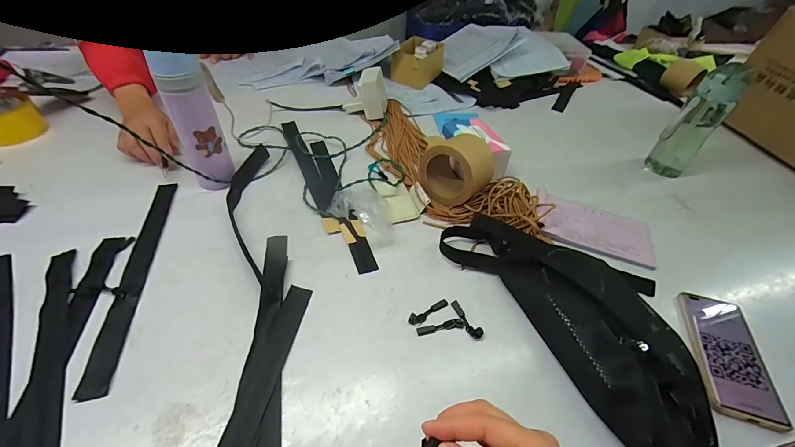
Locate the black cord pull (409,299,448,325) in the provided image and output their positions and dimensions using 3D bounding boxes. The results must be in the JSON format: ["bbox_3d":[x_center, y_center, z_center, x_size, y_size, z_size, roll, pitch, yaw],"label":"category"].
[{"bbox_3d":[0.042,0.117,0.453,0.061,0.006,0.013,-19,51,-22],"label":"black cord pull"}]

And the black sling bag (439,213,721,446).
[{"bbox_3d":[0.225,0.099,0.438,0.156,0.075,0.367,-23,52,-25],"label":"black sling bag"}]

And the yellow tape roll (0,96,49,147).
[{"bbox_3d":[-0.747,-0.204,0.650,0.100,0.053,0.102,-25,53,-26],"label":"yellow tape roll"}]

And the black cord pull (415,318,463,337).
[{"bbox_3d":[0.055,0.132,0.439,0.062,0.004,0.012,-8,47,-12],"label":"black cord pull"}]

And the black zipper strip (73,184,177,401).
[{"bbox_3d":[-0.358,0.058,0.473,0.034,0.004,0.349,-8,47,-12],"label":"black zipper strip"}]

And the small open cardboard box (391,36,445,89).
[{"bbox_3d":[0.053,-0.443,0.941,0.112,0.081,0.140,25,49,18],"label":"small open cardboard box"}]

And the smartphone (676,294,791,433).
[{"bbox_3d":[0.419,0.162,0.433,0.076,0.009,0.167,17,47,11],"label":"smartphone"}]

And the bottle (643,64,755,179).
[{"bbox_3d":[0.562,-0.182,0.652,0.073,0.213,0.071,-33,57,-31],"label":"bottle"}]

